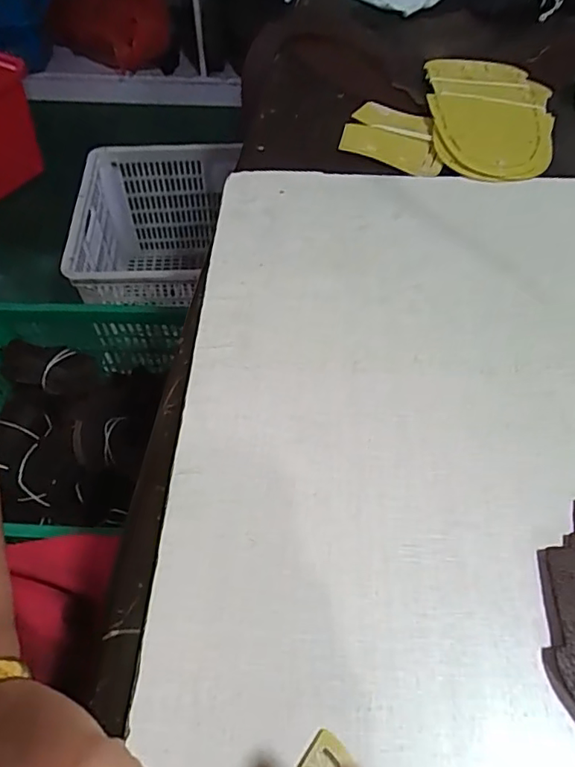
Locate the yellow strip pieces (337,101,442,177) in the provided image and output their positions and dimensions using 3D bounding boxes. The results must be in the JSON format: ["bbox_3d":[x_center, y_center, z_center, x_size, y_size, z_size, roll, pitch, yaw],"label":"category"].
[{"bbox_3d":[0.089,-0.200,0.439,0.082,0.008,0.072,21,56,14],"label":"yellow strip pieces"}]

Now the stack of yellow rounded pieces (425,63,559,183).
[{"bbox_3d":[0.173,-0.227,0.457,0.104,0.012,0.176,5,54,3],"label":"stack of yellow rounded pieces"}]

